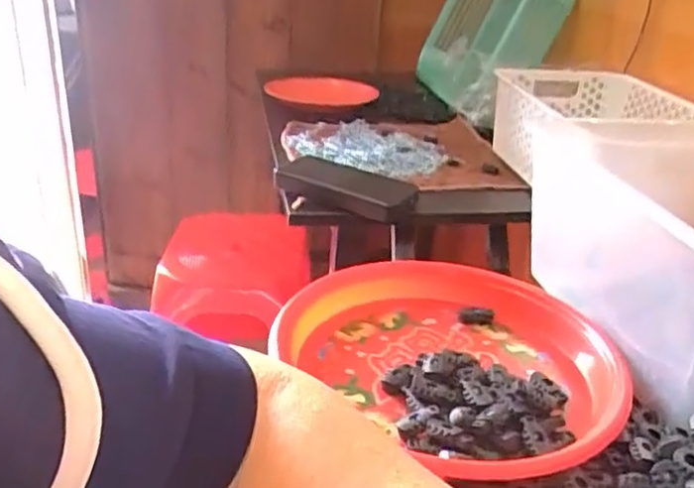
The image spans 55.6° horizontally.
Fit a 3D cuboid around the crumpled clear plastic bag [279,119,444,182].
[{"bbox_3d":[0.022,-0.147,0.949,0.228,0.022,0.228,3,25,-2],"label":"crumpled clear plastic bag"}]

